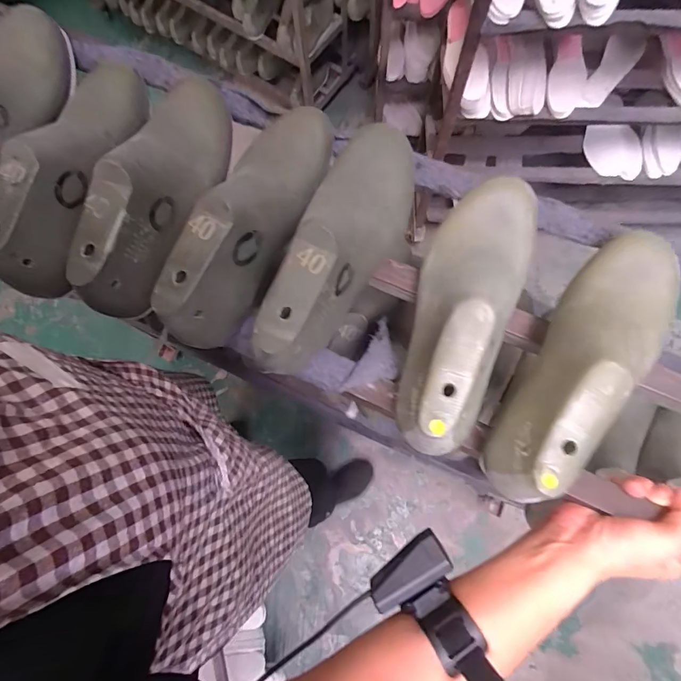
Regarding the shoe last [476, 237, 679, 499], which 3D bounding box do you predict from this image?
[{"bbox_3d":[0.200,0.013,0.307,0.079,0.069,0.247,31,78,9],"label":"shoe last"}]

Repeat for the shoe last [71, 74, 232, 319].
[{"bbox_3d":[-0.159,-0.148,0.368,0.079,0.072,0.251,7,76,4],"label":"shoe last"}]

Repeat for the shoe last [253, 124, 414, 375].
[{"bbox_3d":[0.007,-0.088,0.352,0.074,0.081,0.253,18,77,7],"label":"shoe last"}]

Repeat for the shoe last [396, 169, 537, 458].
[{"bbox_3d":[0.098,-0.036,0.322,0.080,0.066,0.240,24,77,8],"label":"shoe last"}]

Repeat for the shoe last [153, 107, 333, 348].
[{"bbox_3d":[-0.071,-0.110,0.354,0.068,0.072,0.244,24,77,8],"label":"shoe last"}]

